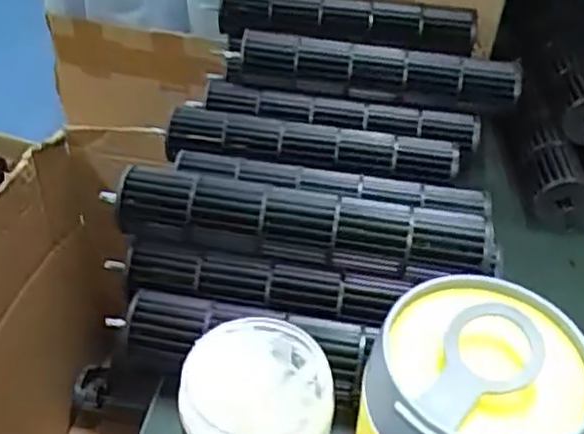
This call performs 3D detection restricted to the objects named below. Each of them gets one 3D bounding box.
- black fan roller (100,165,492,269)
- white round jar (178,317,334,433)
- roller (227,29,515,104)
[{"bbox_3d":[0.005,-0.004,0.439,0.229,0.035,0.040,9,43,6],"label":"black fan roller"},{"bbox_3d":[-0.016,0.105,0.356,0.069,0.094,0.074,2,42,-2],"label":"white round jar"},{"bbox_3d":[0.067,-0.116,0.564,0.227,0.035,0.041,5,42,2],"label":"roller"}]

